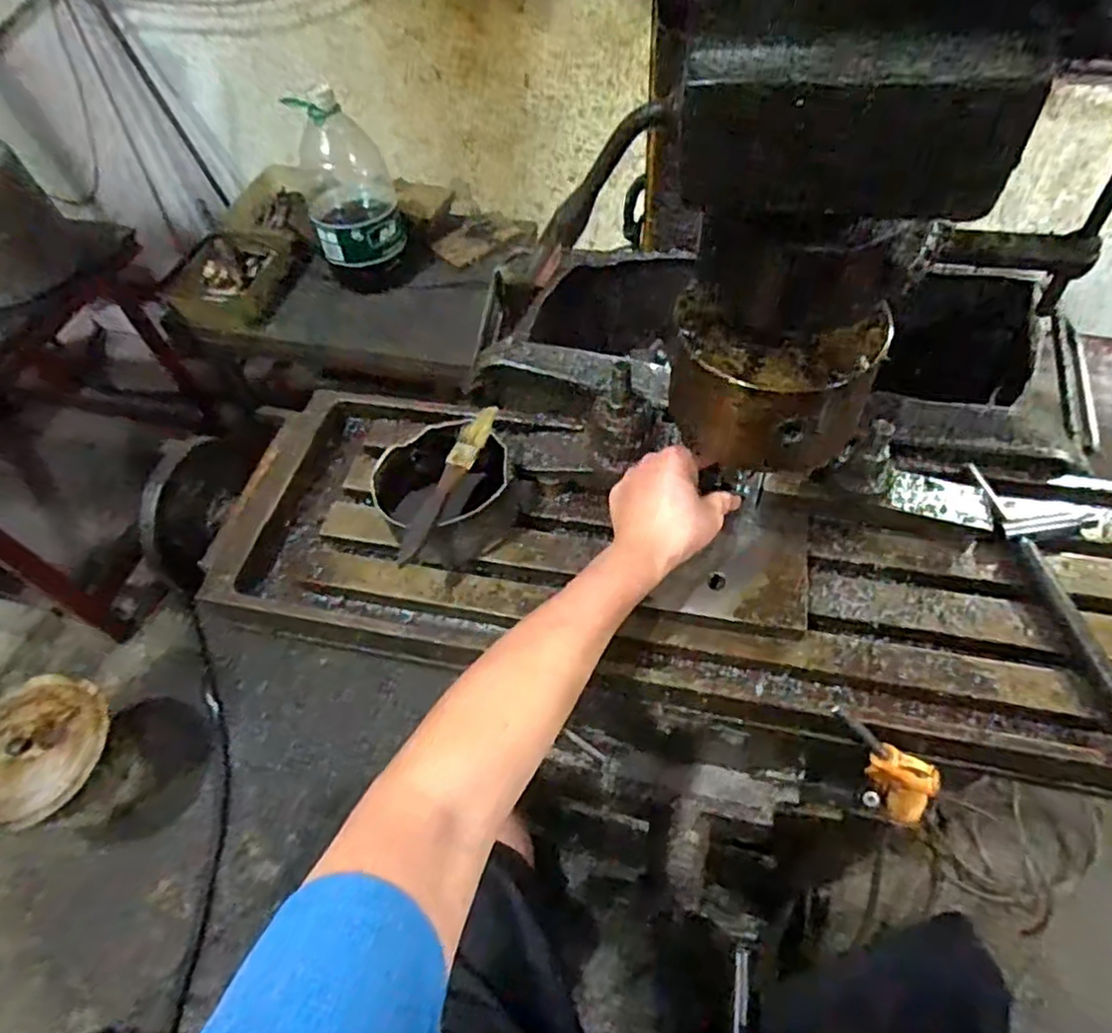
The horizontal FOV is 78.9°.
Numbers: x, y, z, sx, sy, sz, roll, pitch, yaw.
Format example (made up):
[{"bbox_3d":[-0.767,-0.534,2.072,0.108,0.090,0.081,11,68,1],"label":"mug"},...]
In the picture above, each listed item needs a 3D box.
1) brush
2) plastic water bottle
[{"bbox_3d":[-0.082,-0.027,0.519,0.020,0.014,0.145,16,58,14],"label":"brush"},{"bbox_3d":[-0.407,-0.655,1.313,0.170,0.295,0.156,-18,56,-8],"label":"plastic water bottle"}]

